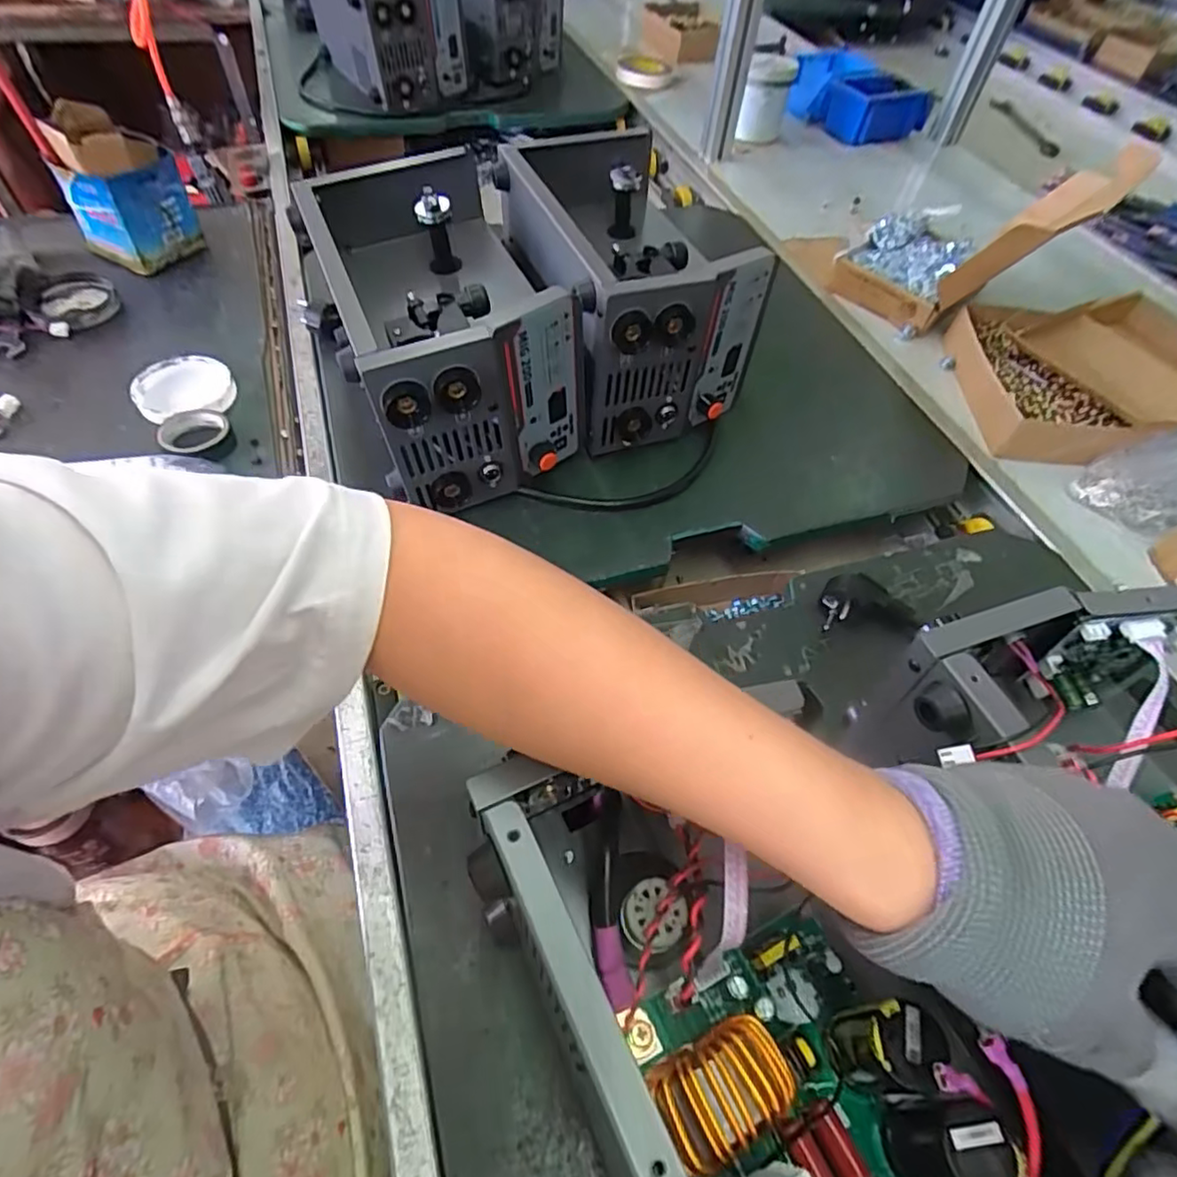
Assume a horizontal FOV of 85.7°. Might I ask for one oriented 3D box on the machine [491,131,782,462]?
[{"bbox_3d":[0.030,-0.295,0.625,0.167,0.166,0.302,-15,57,-15],"label":"machine"}]

